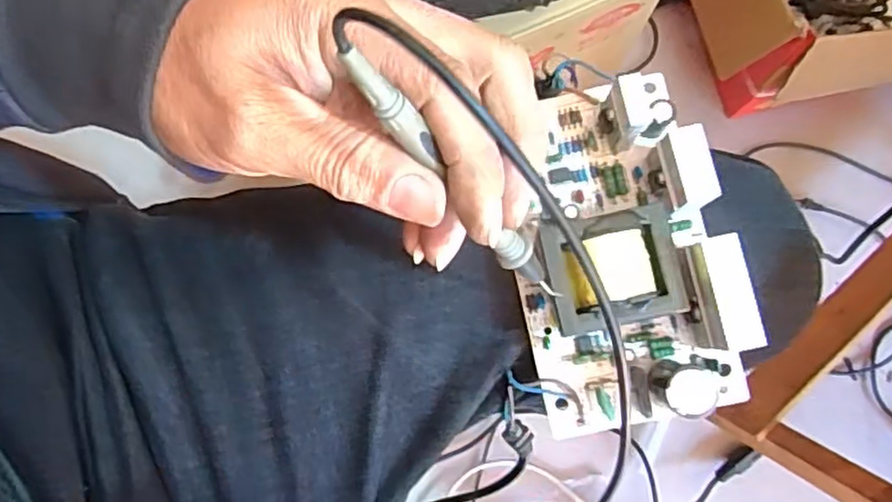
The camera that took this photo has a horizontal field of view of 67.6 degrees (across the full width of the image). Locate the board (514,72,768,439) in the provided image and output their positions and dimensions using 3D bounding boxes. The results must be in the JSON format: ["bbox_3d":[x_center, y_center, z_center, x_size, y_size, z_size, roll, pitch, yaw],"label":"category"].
[{"bbox_3d":[0.075,-0.001,0.296,0.085,0.059,0.152,-12,78,-3],"label":"board"}]

